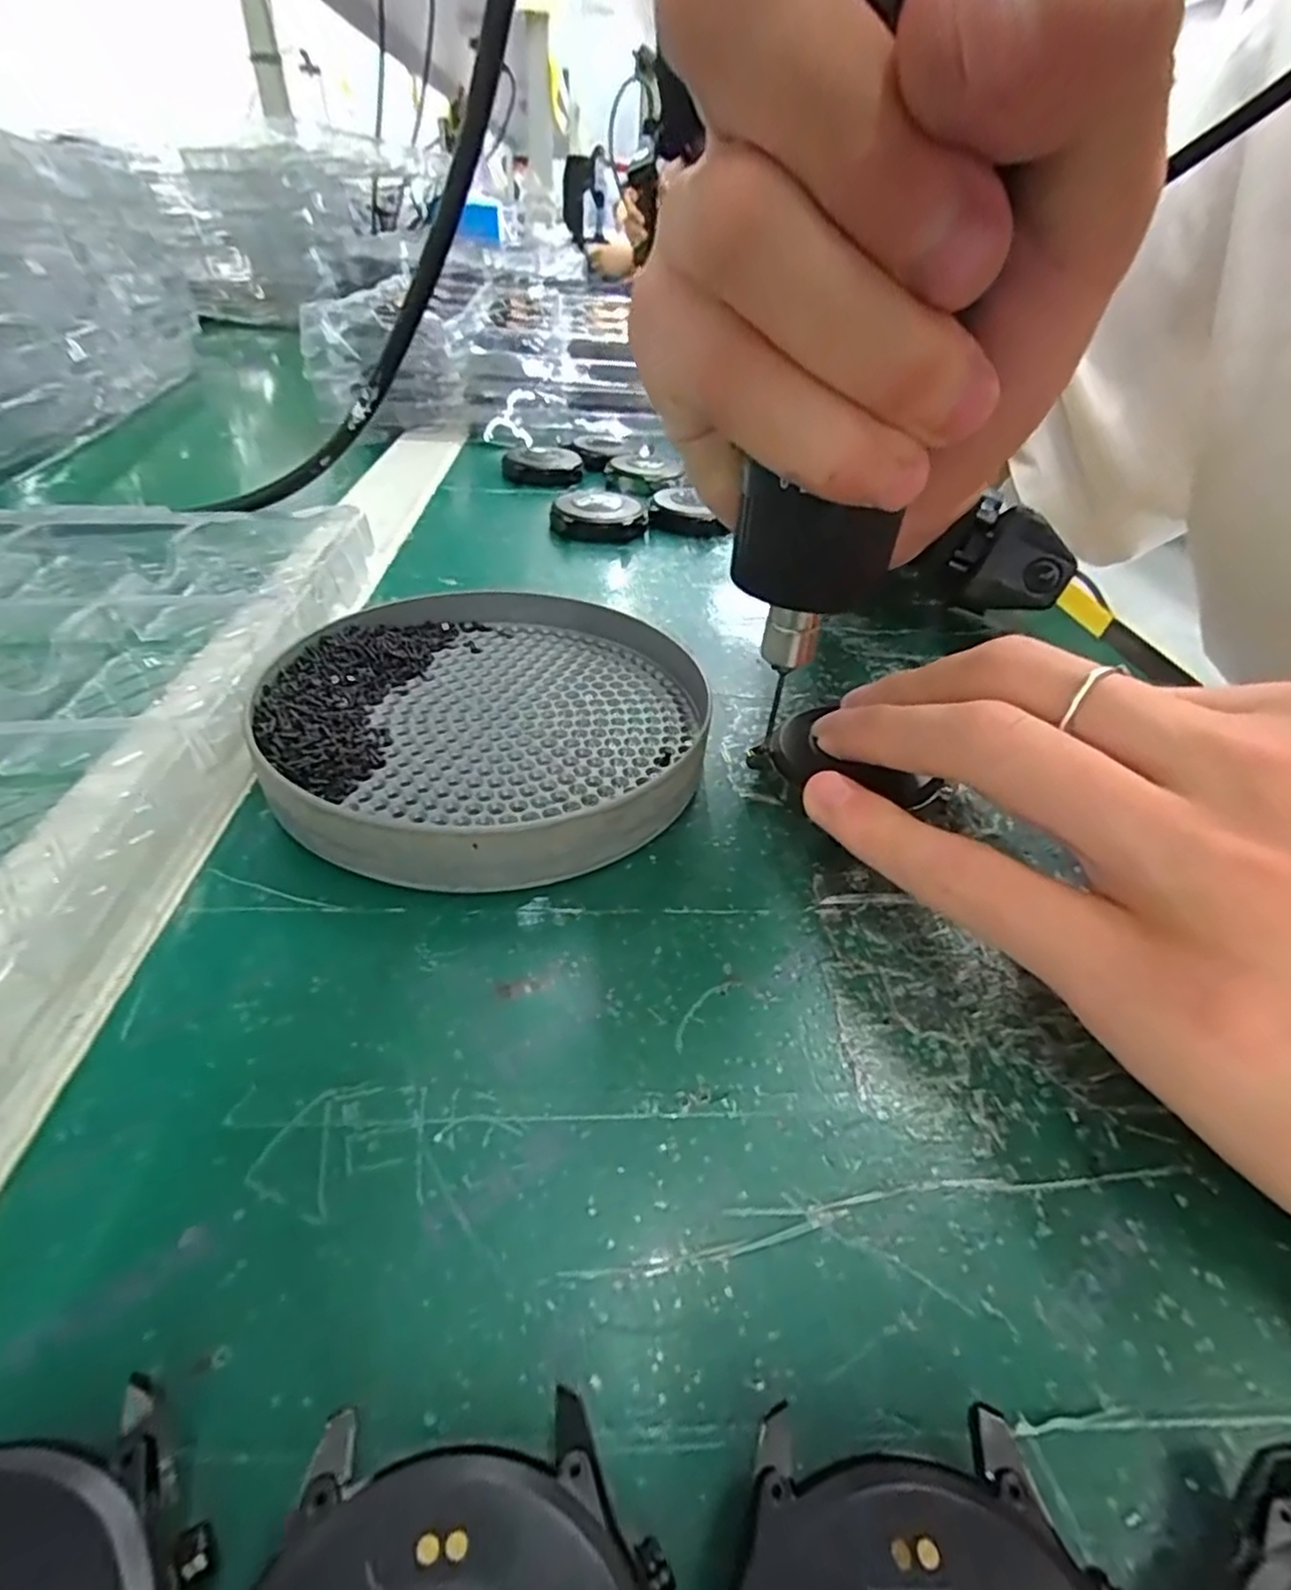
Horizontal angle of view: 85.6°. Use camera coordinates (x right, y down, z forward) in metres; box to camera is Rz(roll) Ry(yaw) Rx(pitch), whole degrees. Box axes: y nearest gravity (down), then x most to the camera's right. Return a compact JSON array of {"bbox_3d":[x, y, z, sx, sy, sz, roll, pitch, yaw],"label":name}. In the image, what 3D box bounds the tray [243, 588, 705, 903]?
[{"bbox_3d":[-0.039,-0.021,0.187,0.109,0.019,0.116,3,39,-2],"label":"tray"}]

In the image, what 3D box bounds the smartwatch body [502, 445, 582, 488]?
[{"bbox_3d":[-0.058,-0.186,0.393,0.043,0.013,0.039,-1,39,-7],"label":"smartwatch body"}]

